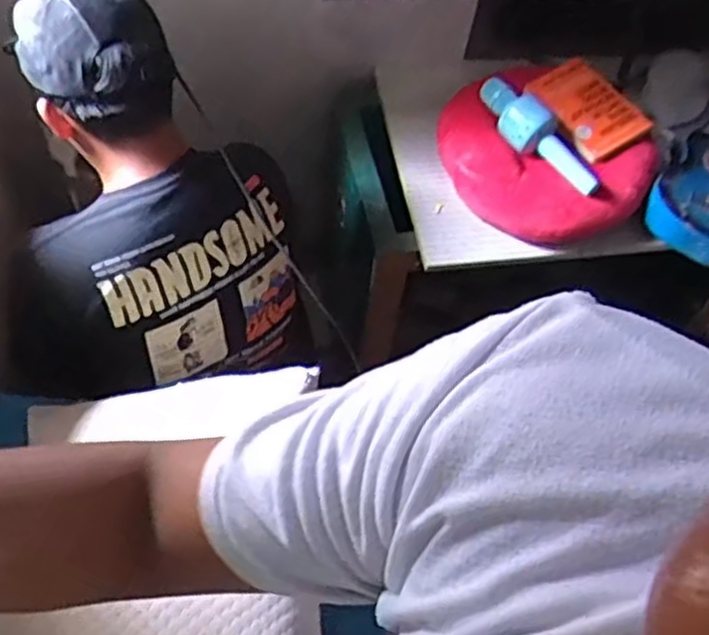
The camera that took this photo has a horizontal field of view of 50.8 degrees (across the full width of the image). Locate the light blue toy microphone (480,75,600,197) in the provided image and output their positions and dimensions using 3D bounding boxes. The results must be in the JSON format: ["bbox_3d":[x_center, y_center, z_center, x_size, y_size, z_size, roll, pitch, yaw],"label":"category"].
[{"bbox_3d":[0.289,-0.297,1.200,0.062,0.064,0.263,-29,63,-21],"label":"light blue toy microphone"}]

